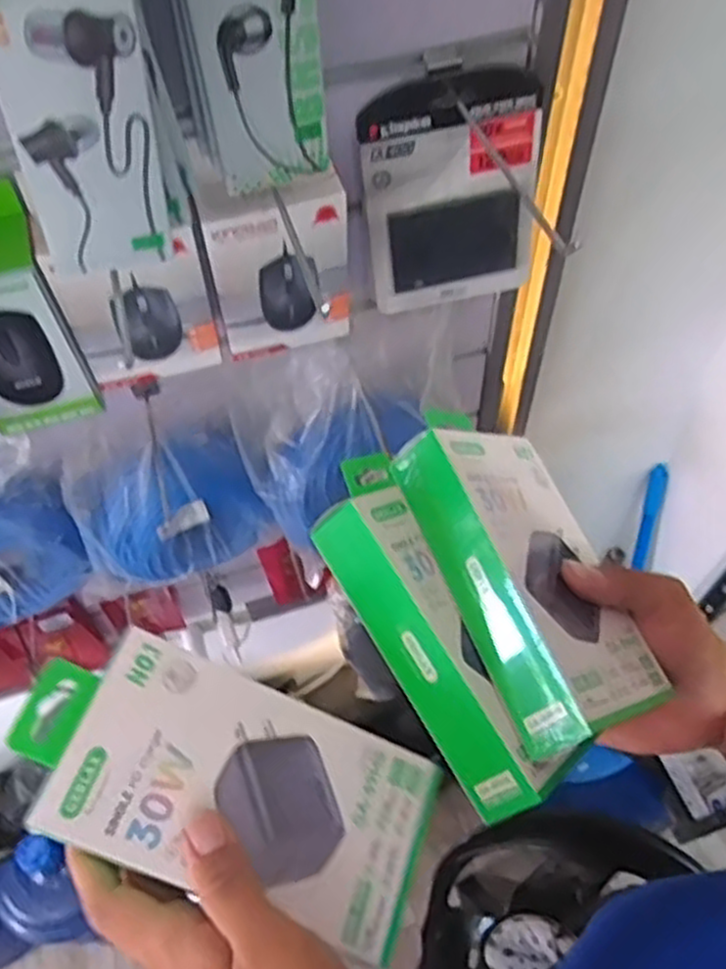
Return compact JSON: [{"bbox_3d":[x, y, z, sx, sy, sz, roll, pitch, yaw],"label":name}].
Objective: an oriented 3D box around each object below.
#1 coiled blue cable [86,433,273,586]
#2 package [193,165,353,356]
[{"bbox_3d":[-0.177,0.027,0.729,0.157,0.153,0.057,-25,61,-12],"label":"coiled blue cable"},{"bbox_3d":[-0.054,-0.155,0.546,0.101,0.148,0.037,-19,60,-9],"label":"package"}]

